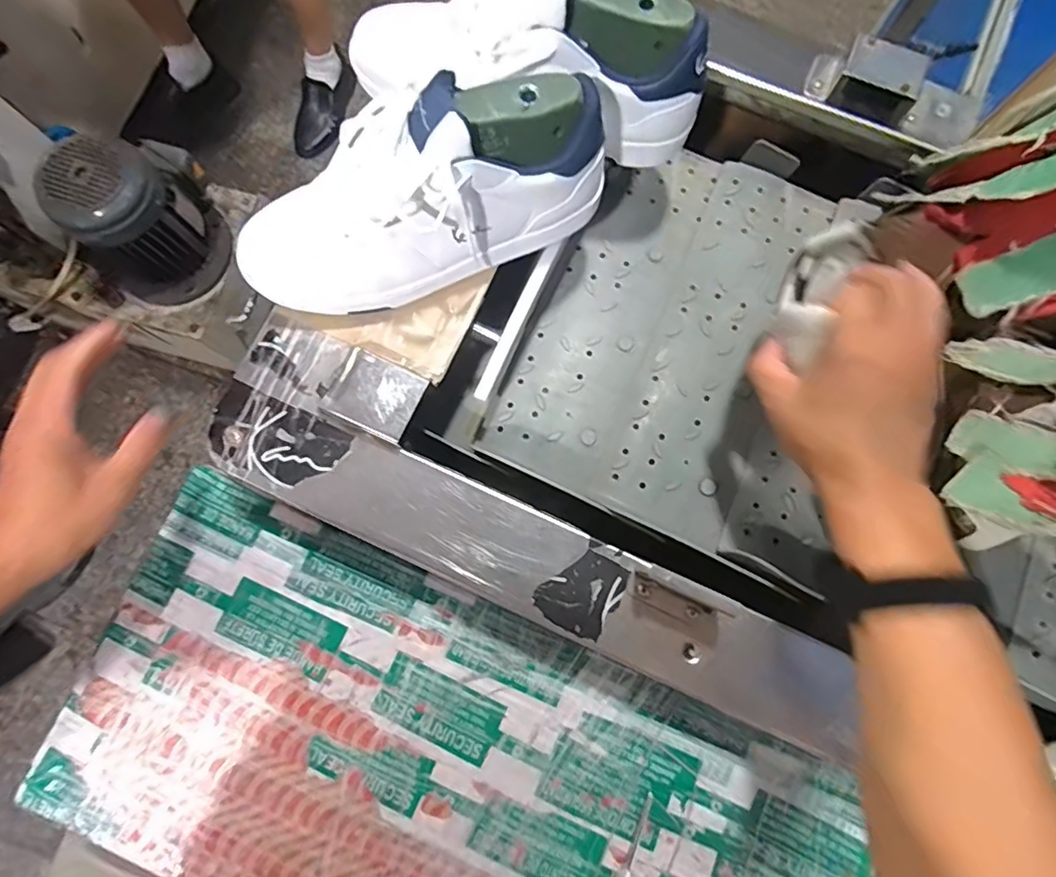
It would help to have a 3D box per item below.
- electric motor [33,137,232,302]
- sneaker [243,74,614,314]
[{"bbox_3d":[-0.678,-0.390,0.983,0.190,0.249,0.249,36,82,7],"label":"electric motor"},{"bbox_3d":[-0.087,-0.187,0.421,0.289,0.120,0.110,-25,80,-4],"label":"sneaker"}]

